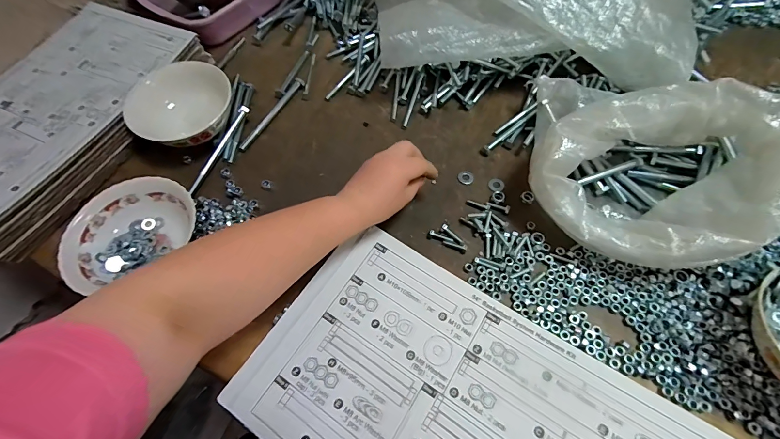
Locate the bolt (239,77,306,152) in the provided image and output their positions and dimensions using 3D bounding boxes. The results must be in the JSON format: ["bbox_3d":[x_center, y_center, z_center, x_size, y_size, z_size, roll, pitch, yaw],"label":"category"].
[{"bbox_3d":[-0.178,-0.162,0.539,0.015,0.011,0.152,24,65,16],"label":"bolt"}]

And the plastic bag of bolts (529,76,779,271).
[{"bbox_3d":[0.277,-0.051,0.378,0.234,0.120,0.197,8,62,8],"label":"plastic bag of bolts"}]

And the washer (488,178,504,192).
[{"bbox_3d":[0.137,-0.044,0.457,0.021,0.004,0.020,-4,62,8],"label":"washer"}]

